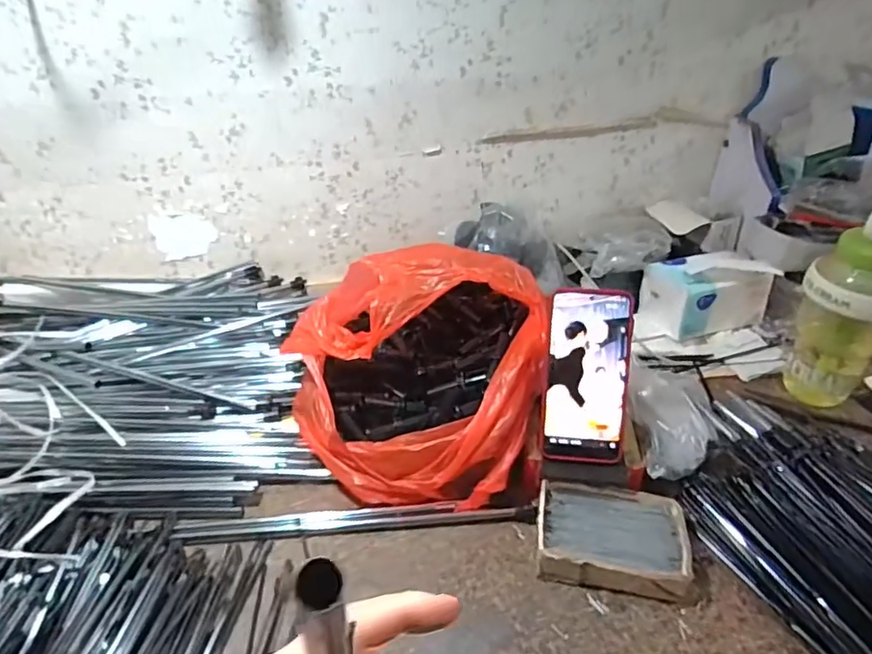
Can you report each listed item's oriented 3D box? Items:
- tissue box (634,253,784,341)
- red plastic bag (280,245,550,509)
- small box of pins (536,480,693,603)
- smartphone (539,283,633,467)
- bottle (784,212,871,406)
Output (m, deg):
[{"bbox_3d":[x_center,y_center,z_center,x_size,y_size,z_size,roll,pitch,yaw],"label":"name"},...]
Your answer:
[{"bbox_3d":[0.366,-0.045,0.769,0.159,0.108,0.088,-11,34,-13],"label":"tissue box"},{"bbox_3d":[-0.010,0.035,0.600,0.246,0.171,0.253,9,35,17],"label":"red plastic bag"},{"bbox_3d":[0.161,0.195,0.512,0.133,0.040,0.092,3,33,9],"label":"small box of pins"},{"bbox_3d":[0.144,0.047,0.529,0.075,0.162,0.010,4,4,11],"label":"smartphone"},{"bbox_3d":[0.459,-0.005,0.605,0.098,0.250,0.111,6,34,13],"label":"bottle"}]

